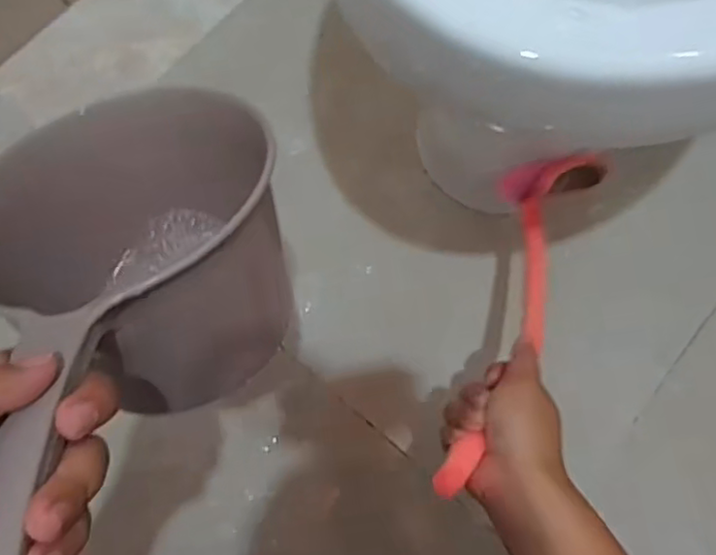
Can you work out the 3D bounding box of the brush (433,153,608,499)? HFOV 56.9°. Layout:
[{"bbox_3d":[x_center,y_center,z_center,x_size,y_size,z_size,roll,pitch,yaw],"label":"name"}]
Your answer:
[{"bbox_3d":[0.118,0.012,0.484,0.073,0.051,0.314,22,51,6],"label":"brush"}]

